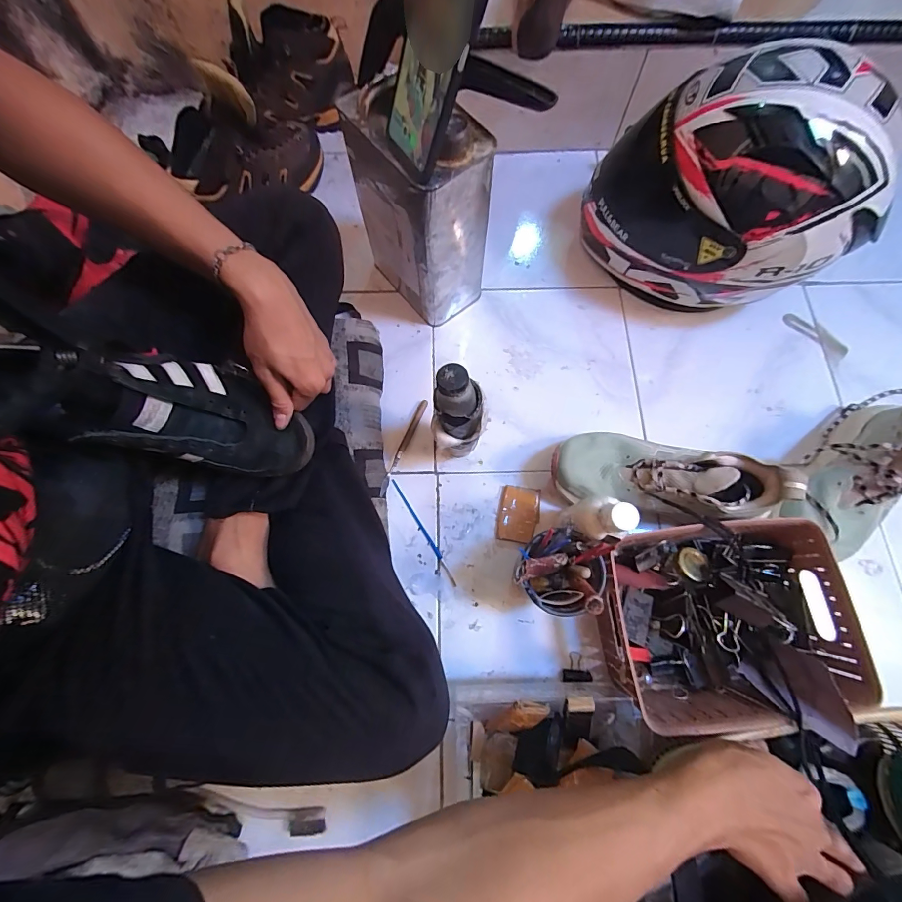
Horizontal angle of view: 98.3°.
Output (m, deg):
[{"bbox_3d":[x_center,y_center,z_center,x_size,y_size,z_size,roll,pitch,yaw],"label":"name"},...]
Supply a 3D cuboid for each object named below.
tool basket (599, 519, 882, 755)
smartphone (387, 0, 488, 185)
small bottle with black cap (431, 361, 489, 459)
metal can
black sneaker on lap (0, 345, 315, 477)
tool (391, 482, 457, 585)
[{"bbox_3d":[0.294,0.190,0.445,0.251,0.102,0.199,-3,73,-1],"label":"tool basket"},{"bbox_3d":[-0.018,-0.332,0.328,0.016,0.167,0.086,-30,73,-35],"label":"smartphone"},{"bbox_3d":[0.006,-0.035,0.465,0.065,0.198,0.056,-14,75,-4],"label":"small bottle with black cap"},{"bbox_3d":[-0.038,-0.306,0.518,0.103,0.252,0.157,-40,77,-12],"label":"metal can"},{"bbox_3d":[-0.261,-0.039,0.372,0.079,0.233,0.100,-18,67,40],"label":"black sneaker on lap"},{"bbox_3d":[-0.037,0.108,0.525,0.007,0.006,0.161,-31,76,-9],"label":"tool"}]

